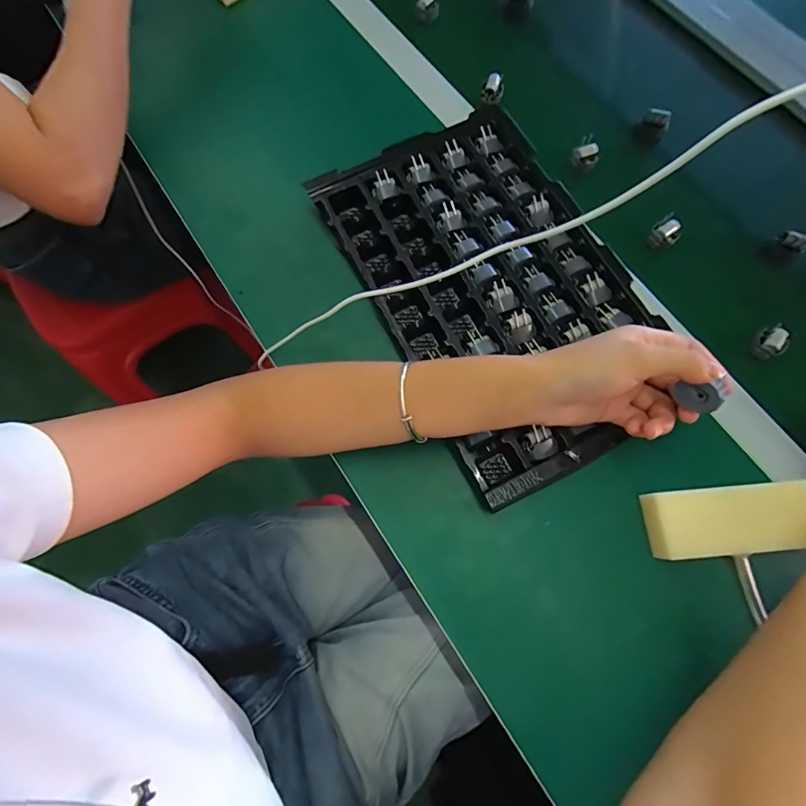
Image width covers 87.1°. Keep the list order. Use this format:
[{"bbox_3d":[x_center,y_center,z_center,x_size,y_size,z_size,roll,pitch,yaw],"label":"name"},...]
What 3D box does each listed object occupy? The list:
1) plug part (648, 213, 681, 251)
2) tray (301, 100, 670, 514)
[{"bbox_3d":[0.263,-0.170,0.425,0.033,0.016,0.025,-42,77,-10],"label":"plug part"},{"bbox_3d":[0.084,-0.107,0.393,0.216,0.030,0.350,-27,75,-7],"label":"tray"}]

